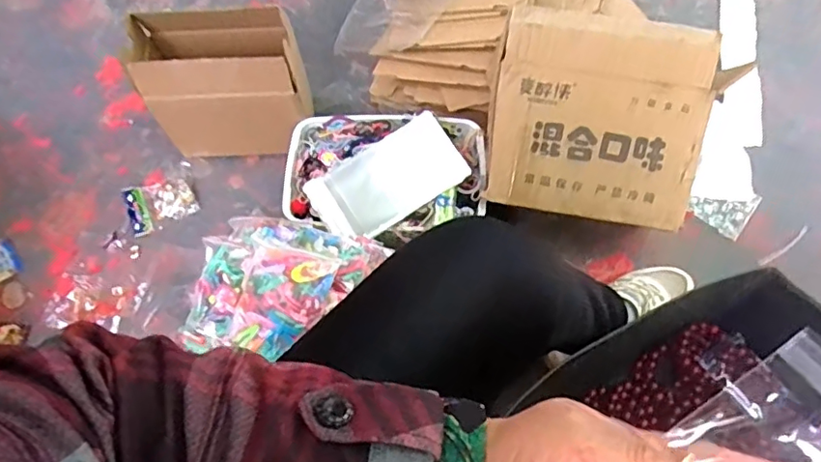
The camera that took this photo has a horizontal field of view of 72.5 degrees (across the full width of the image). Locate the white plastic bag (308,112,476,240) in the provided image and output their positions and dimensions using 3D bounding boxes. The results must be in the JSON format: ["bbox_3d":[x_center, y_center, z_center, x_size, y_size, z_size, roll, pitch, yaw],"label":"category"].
[{"bbox_3d":[-0.032,-0.076,0.785,0.204,0.042,0.115,-30,67,-13],"label":"white plastic bag"}]

